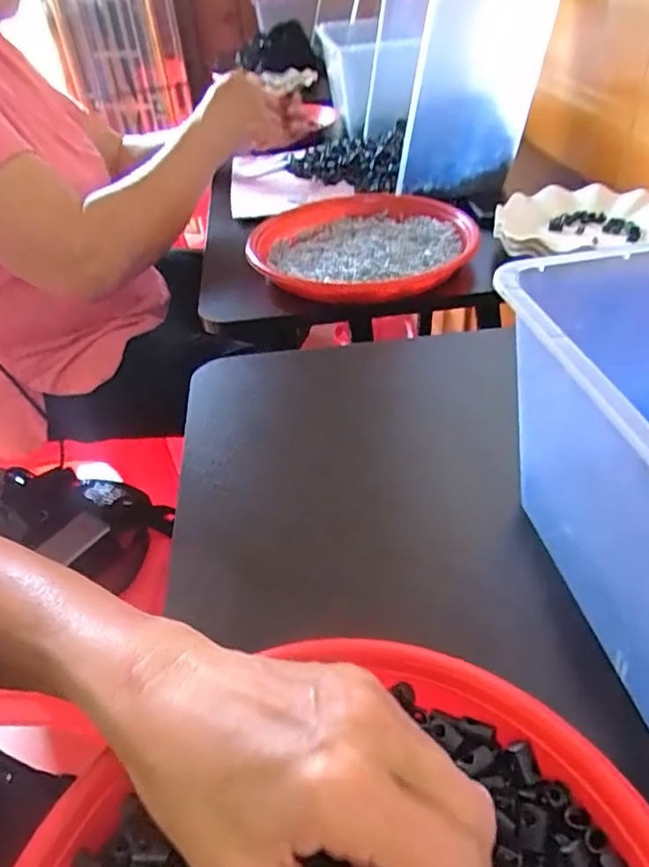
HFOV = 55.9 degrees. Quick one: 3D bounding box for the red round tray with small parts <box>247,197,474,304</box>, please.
[{"bbox_3d":[0.039,-0.208,0.666,0.231,0.026,0.236,-3,40,3],"label":"red round tray with small parts"}]

